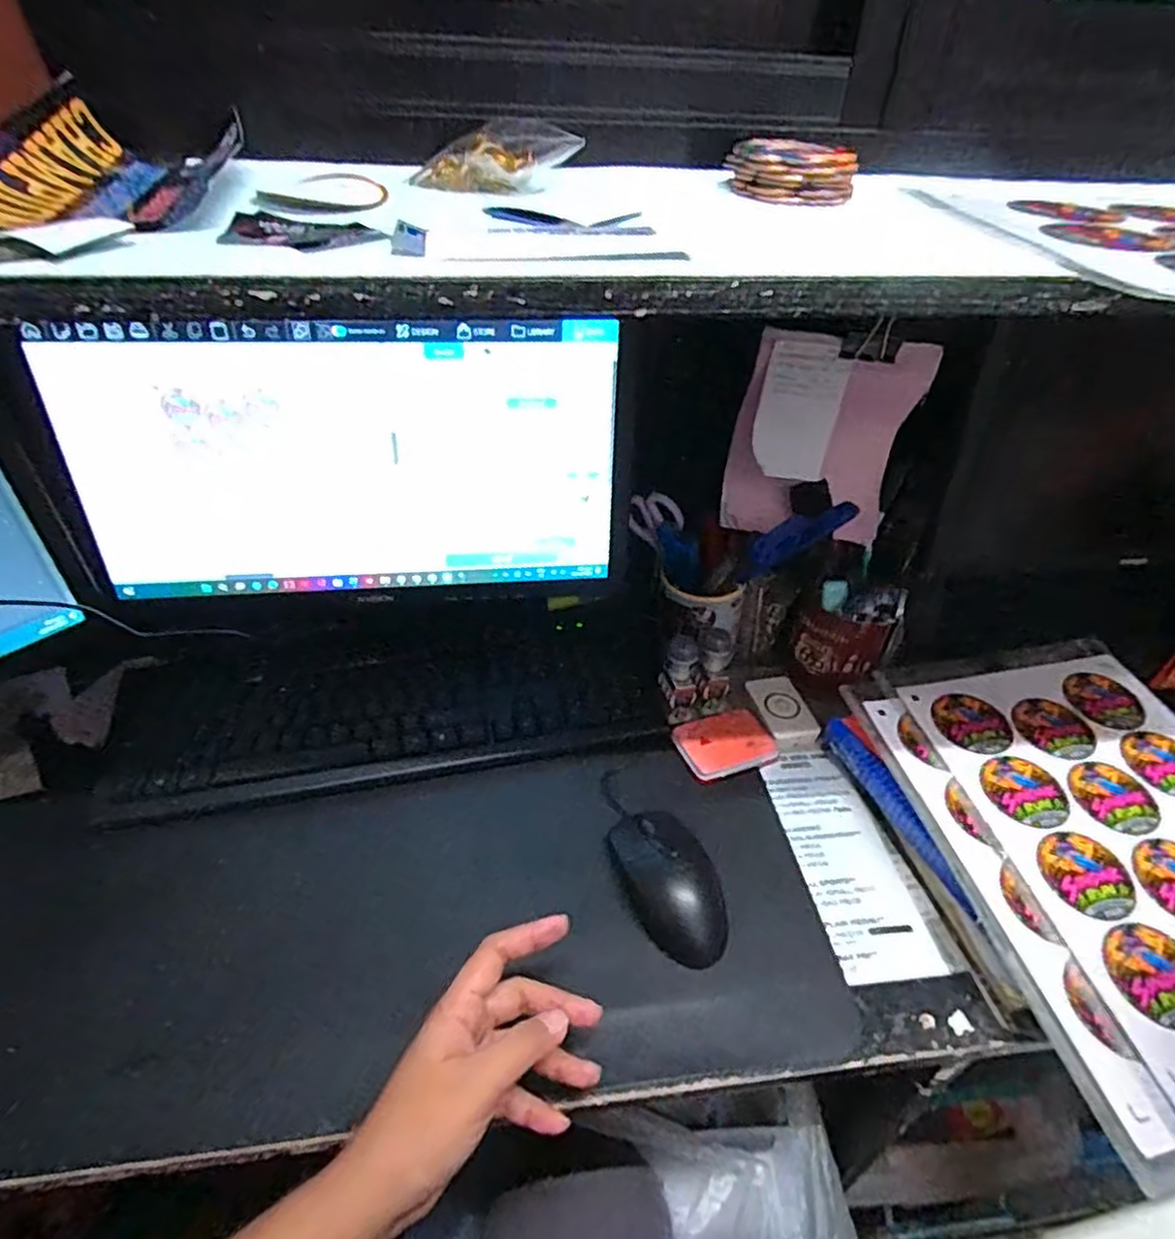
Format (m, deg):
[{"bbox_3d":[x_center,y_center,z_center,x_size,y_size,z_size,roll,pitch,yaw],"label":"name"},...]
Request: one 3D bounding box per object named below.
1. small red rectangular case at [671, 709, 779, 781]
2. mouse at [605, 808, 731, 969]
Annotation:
[{"bbox_3d":[0.117,0.105,0.603,0.085,0.012,0.064,-11,40,-17],"label":"small red rectangular case"},{"bbox_3d":[0.057,0.181,0.488,0.057,0.031,0.111,-12,41,-18],"label":"mouse"}]

